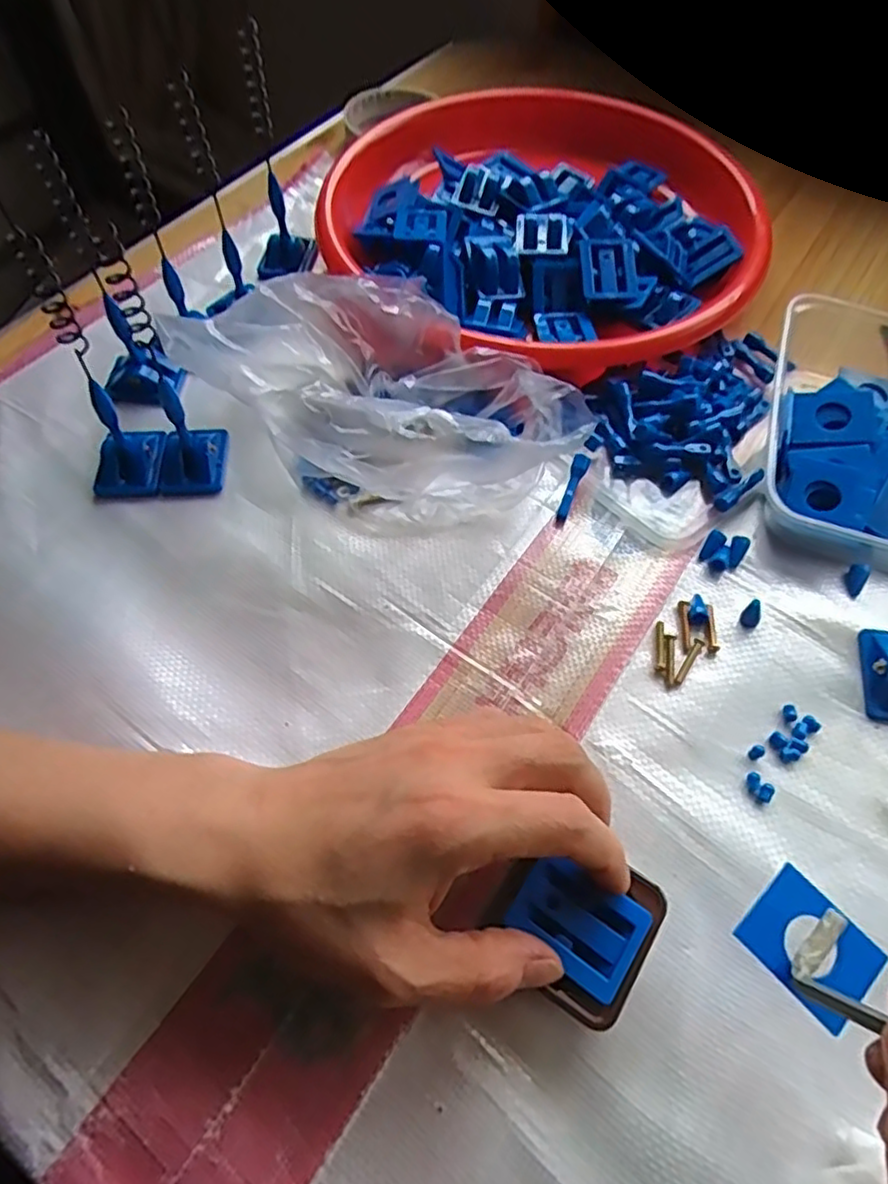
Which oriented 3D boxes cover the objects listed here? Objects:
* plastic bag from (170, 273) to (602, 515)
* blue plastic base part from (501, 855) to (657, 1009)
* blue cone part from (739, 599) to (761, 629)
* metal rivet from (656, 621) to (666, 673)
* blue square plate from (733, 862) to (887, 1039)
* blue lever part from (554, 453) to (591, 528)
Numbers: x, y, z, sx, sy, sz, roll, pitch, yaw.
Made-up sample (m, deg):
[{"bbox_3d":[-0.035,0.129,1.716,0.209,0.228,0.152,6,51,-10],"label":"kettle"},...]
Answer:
[{"bbox_3d":[-0.030,-0.101,0.358,0.193,0.076,0.127,39,66,20],"label":"plastic bag"},{"bbox_3d":[0.048,0.119,0.241,0.044,0.005,0.034,32,64,17],"label":"blue plastic base part"},{"bbox_3d":[0.153,0.011,0.328,0.009,0.014,0.009,0,59,0],"label":"blue cone part"},{"bbox_3d":[0.106,0.026,0.325,0.004,0.004,0.027,8,60,4],"label":"metal rivet"},{"bbox_3d":[0.119,0.115,0.217,0.032,0.004,0.038,-40,62,-15],"label":"blue square plate"},{"bbox_3d":[0.071,-0.057,0.369,0.009,0.005,0.045,20,80,11],"label":"blue lever part"}]

